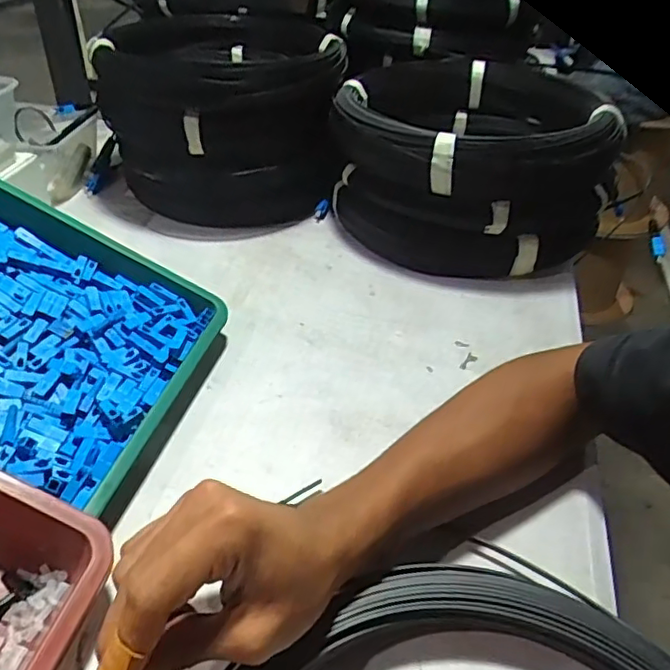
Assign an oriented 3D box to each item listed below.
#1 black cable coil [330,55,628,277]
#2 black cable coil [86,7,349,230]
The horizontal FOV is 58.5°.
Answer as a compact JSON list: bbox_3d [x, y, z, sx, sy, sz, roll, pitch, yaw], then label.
[{"bbox_3d":[0.155,-0.216,0.696,0.281,0.145,0.346,5,39,6],"label":"black cable coil"},{"bbox_3d":[-0.126,-0.269,0.729,0.247,0.179,0.295,-3,39,-4],"label":"black cable coil"}]

